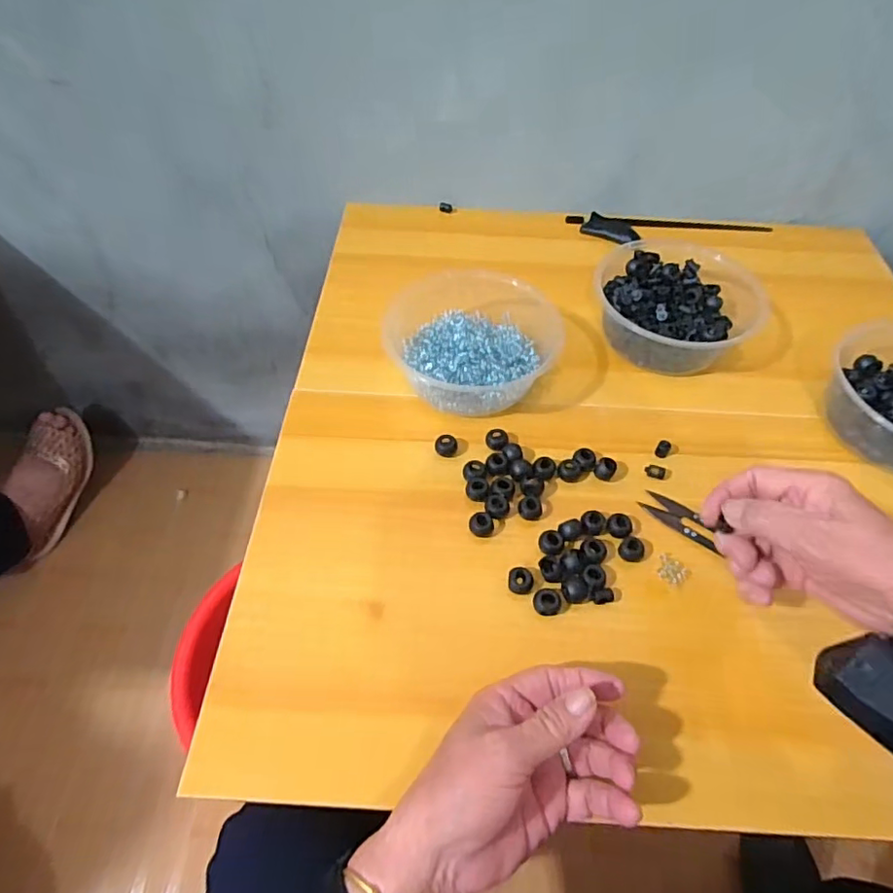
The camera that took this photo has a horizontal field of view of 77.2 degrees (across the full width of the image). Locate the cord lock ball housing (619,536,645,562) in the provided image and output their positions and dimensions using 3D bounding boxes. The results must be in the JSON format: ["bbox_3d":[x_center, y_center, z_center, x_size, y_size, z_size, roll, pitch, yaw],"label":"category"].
[{"bbox_3d":[0.126,0.071,0.382,0.016,0.009,0.016,33,59,20],"label":"cord lock ball housing"}]

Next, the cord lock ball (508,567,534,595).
[{"bbox_3d":[0.049,0.089,0.368,0.016,0.014,0.015,1,53,-2],"label":"cord lock ball"}]

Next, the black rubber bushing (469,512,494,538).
[{"bbox_3d":[0.024,0.054,0.389,0.016,0.012,0.014,-6,54,-7],"label":"black rubber bushing"}]

